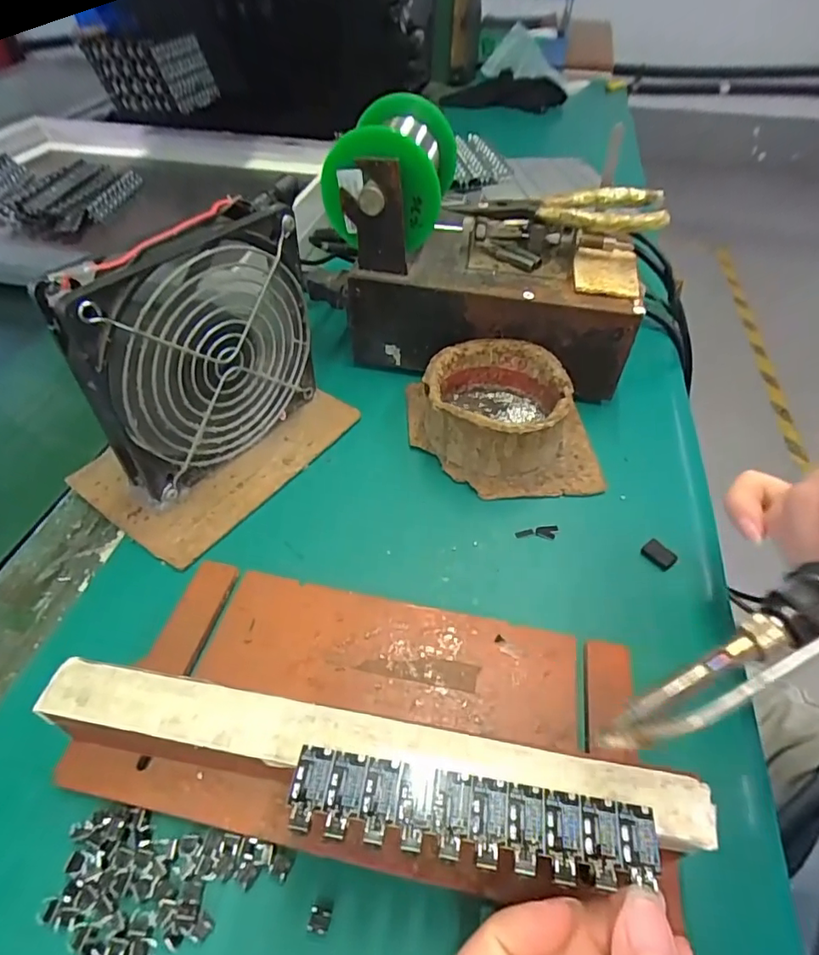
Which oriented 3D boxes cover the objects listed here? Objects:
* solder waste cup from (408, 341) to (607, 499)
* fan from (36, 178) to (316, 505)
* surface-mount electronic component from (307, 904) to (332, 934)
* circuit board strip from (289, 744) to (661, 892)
[{"bbox_3d":[0.050,-0.043,0.318,0.078,0.042,0.080,1,47,-1],"label":"solder waste cup"},{"bbox_3d":[-0.100,-0.060,0.271,0.028,0.126,0.122,25,51,20],"label":"fan"},{"bbox_3d":[-0.029,0.141,0.170,0.007,0.004,0.006,9,47,7],"label":"surface-mount electronic component"},{"bbox_3d":[0.018,0.101,0.159,0.107,0.004,0.023,7,47,5],"label":"circuit board strip"}]

